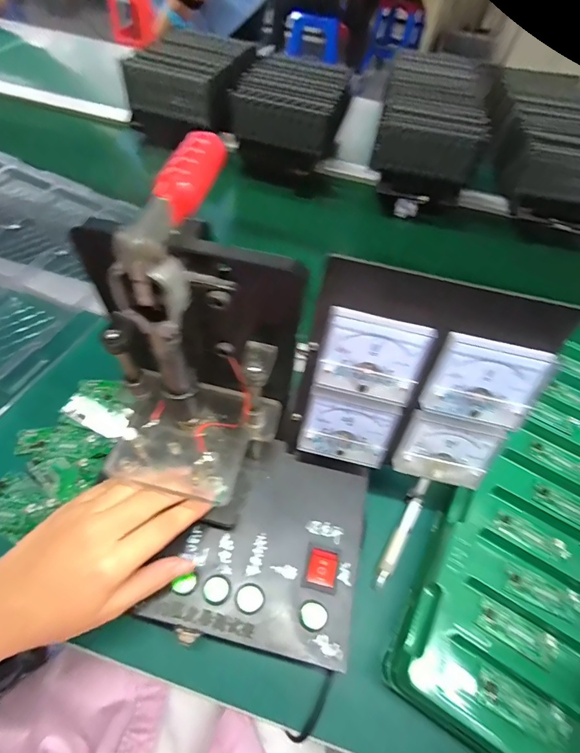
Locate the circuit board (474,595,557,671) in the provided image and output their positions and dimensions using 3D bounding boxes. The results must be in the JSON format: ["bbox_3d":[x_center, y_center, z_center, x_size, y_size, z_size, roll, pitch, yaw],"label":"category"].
[{"bbox_3d":[0.168,0.189,0.280,0.055,0.010,0.024,30,59,14],"label":"circuit board"}]

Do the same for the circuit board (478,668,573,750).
[{"bbox_3d":[0.158,0.224,0.257,0.058,0.006,0.022,23,58,10],"label":"circuit board"}]

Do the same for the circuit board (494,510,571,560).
[{"bbox_3d":[0.203,0.135,0.321,0.058,0.006,0.022,30,59,14],"label":"circuit board"}]

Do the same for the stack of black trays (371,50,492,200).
[{"bbox_3d":[0.259,-0.482,0.707,0.177,0.080,0.399,14,57,4],"label":"stack of black trays"}]

